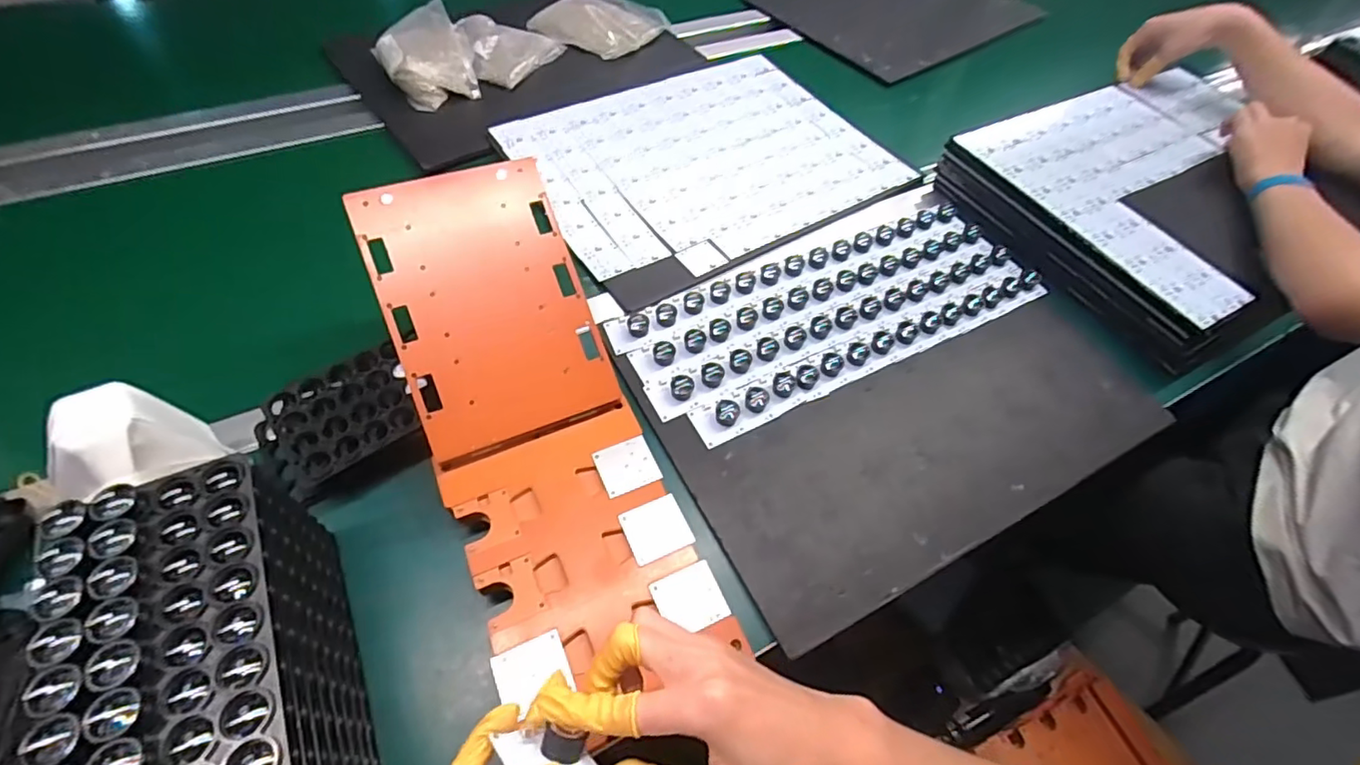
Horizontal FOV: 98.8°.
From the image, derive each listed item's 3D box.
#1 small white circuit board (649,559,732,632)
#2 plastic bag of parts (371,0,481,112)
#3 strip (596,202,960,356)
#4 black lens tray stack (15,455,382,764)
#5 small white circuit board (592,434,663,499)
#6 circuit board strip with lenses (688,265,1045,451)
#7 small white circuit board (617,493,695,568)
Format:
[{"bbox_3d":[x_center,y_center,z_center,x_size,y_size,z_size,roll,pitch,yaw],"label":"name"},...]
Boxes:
[{"bbox_3d":[0.008,0.161,0.434,0.048,0.004,0.045,-19,60,-17],"label":"small white circuit board"},{"bbox_3d":[-0.361,-0.463,0.826,0.118,0.051,0.171,-26,62,-20],"label":"plastic bag of parts"},{"bbox_3d":[0.135,-0.132,0.671,0.466,0.018,0.049,-22,61,-18],"label":"strip"},{"bbox_3d":[-0.270,0.168,0.349,0.092,0.148,0.194,-22,61,-18],"label":"black lens tray stack"},{"bbox_3d":[-0.044,0.070,0.492,0.048,0.004,0.045,-18,60,-16],"label":"small white circuit board"},{"bbox_3d":[0.215,-0.038,0.613,0.447,0.019,0.043,-22,61,-18],"label":"circuit board strip with lenses"},{"bbox_3d":[-0.019,0.116,0.463,0.048,0.004,0.045,-19,60,-17],"label":"small white circuit board"}]

